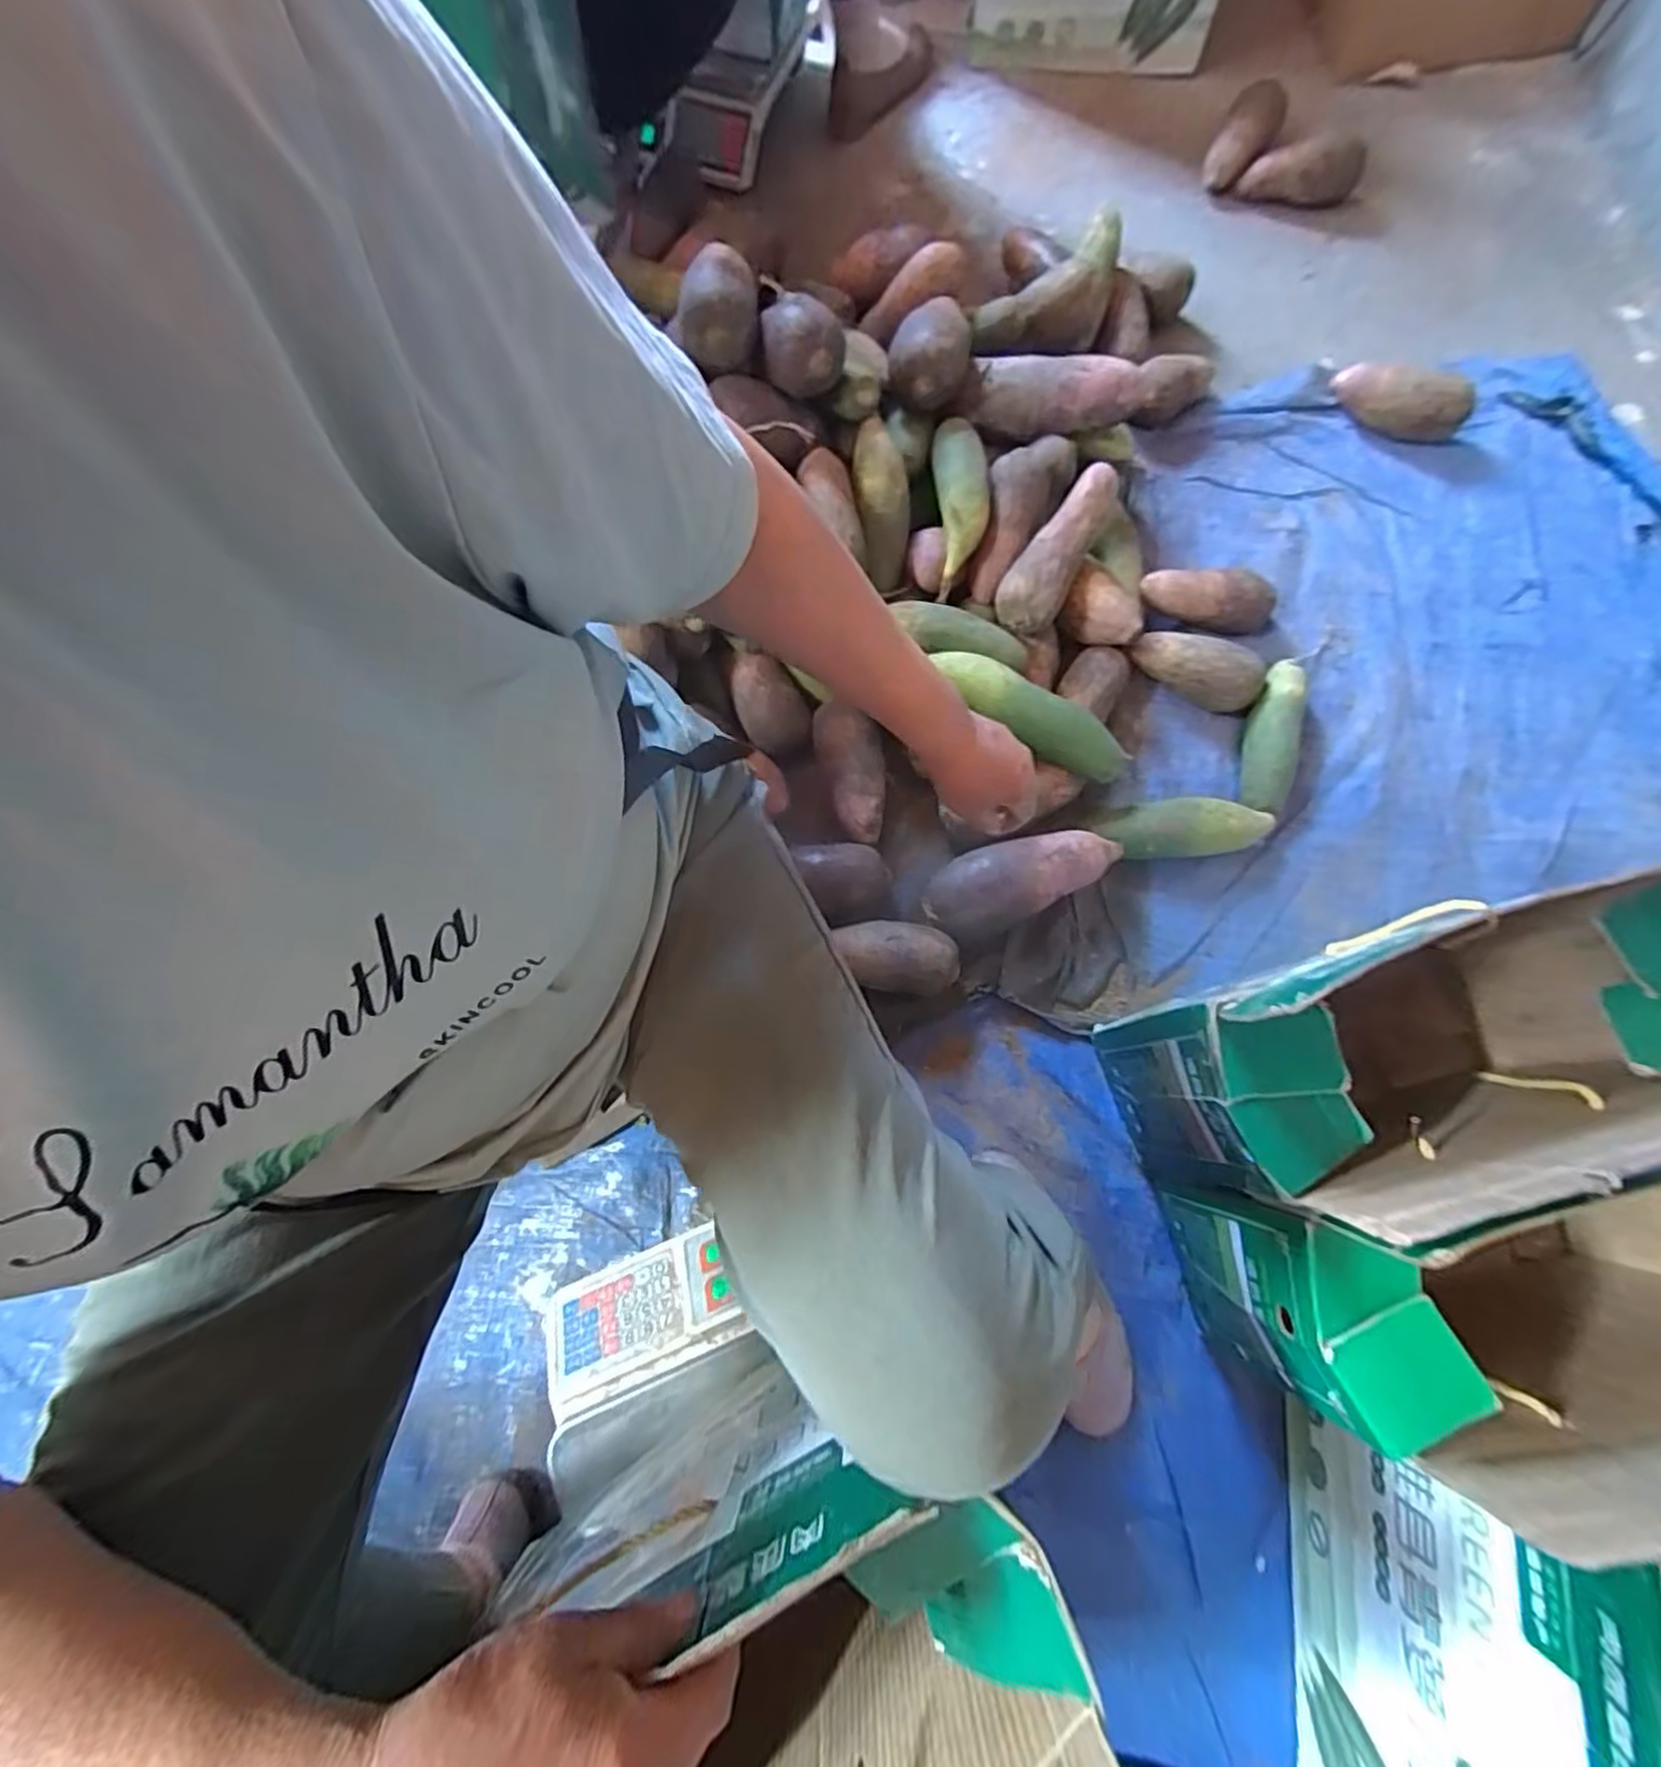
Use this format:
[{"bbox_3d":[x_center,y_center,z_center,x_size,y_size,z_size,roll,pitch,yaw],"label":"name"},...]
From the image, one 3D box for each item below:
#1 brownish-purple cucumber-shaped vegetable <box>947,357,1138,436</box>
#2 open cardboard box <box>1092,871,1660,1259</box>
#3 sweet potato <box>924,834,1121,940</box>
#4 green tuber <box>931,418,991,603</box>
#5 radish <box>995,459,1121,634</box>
[{"bbox_3d":[0.244,-0.546,0.810,0.198,0.054,0.067,13,75,6],"label":"brownish-purple cucumber-shaped vegetable"},{"bbox_3d":[0.441,0.125,0.545,0.365,0.329,0.167,-15,74,-2],"label":"open cardboard box"},{"bbox_3d":[0.200,-0.001,0.763,0.203,0.061,0.083,-15,74,-2],"label":"sweet potato"},{"bbox_3d":[0.141,-0.412,0.783,0.061,0.045,0.189,1,89,2],"label":"green tuber"},{"bbox_3d":[0.239,-0.348,0.757,0.060,0.046,0.178,32,90,11],"label":"radish"}]

